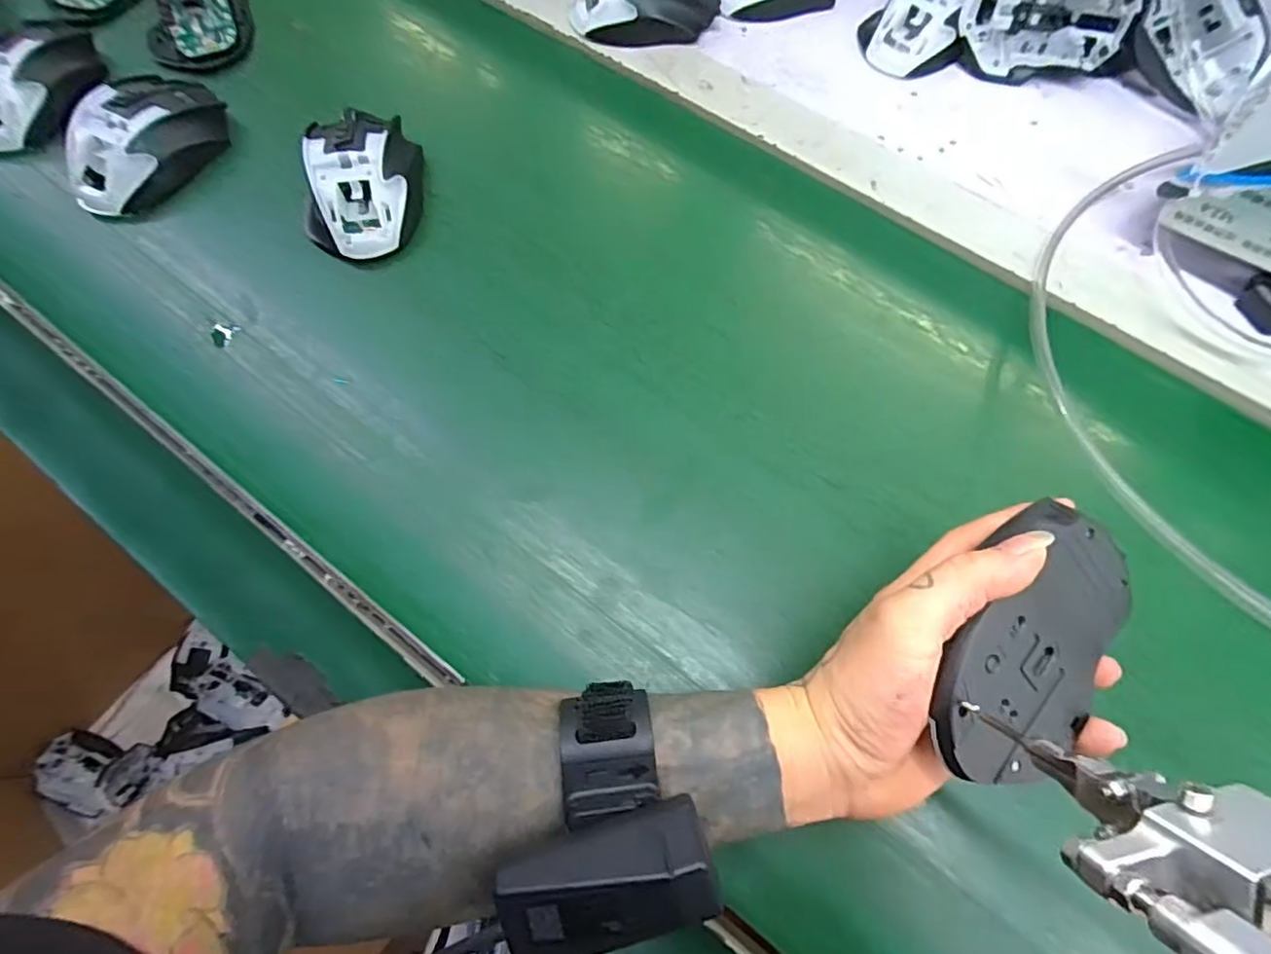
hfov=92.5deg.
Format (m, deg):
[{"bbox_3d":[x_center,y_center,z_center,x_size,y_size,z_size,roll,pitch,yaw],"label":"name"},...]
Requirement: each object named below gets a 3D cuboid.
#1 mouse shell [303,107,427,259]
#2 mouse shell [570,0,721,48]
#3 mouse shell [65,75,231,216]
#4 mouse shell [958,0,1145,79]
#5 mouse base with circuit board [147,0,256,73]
[{"bbox_3d":[-0.180,-0.197,0.404,0.067,0.043,0.104,-4,69,-2],"label":"mouse shell"},{"bbox_3d":[0.008,-0.375,0.473,0.111,0.031,0.065,3,69,1],"label":"mouse shell"},{"bbox_3d":[-0.337,-0.231,0.416,0.067,0.038,0.111,27,72,10],"label":"mouse shell"},{"bbox_3d":[0.301,-0.338,0.450,0.112,0.071,0.026,7,36,9],"label":"mouse shell"},{"bbox_3d":[-0.340,-0.356,0.469,0.078,0.025,0.118,-28,72,-10],"label":"mouse base with circuit board"}]

